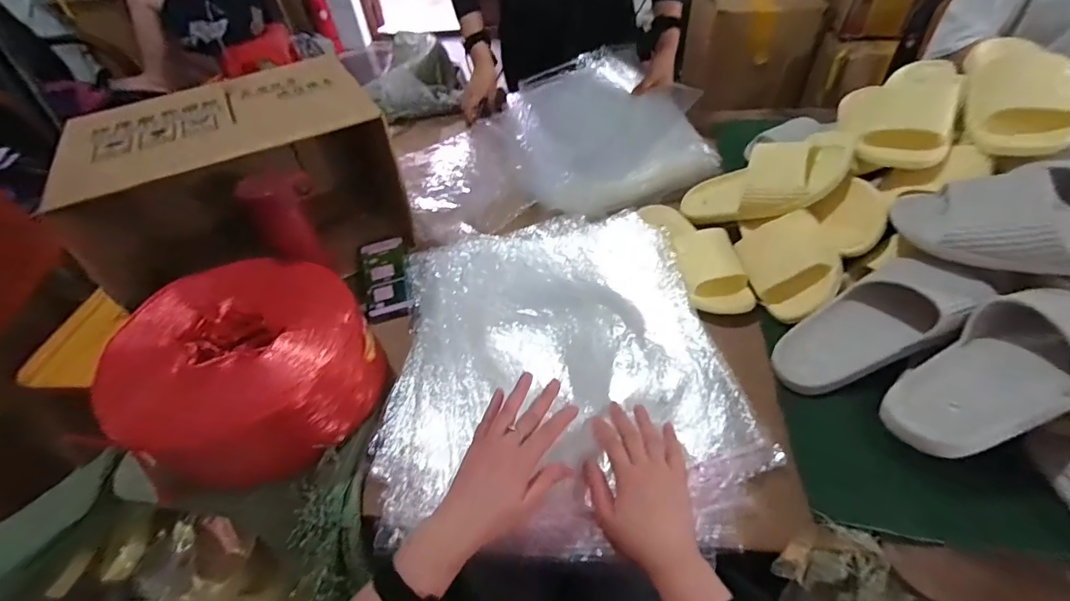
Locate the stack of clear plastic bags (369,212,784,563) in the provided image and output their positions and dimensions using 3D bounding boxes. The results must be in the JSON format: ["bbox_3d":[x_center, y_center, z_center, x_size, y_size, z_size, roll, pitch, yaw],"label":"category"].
[{"bbox_3d":[0.030,0.067,0.602,0.419,0.028,0.453,-5,53,1],"label":"stack of clear plastic bags"}]

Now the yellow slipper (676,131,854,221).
[{"bbox_3d":[0.350,-0.188,0.741,0.249,0.089,0.124,-13,29,53],"label":"yellow slipper"}]

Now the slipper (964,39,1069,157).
[{"bbox_3d":[0.635,-0.284,0.623,0.099,0.068,0.239,8,63,14],"label":"slipper"}]

